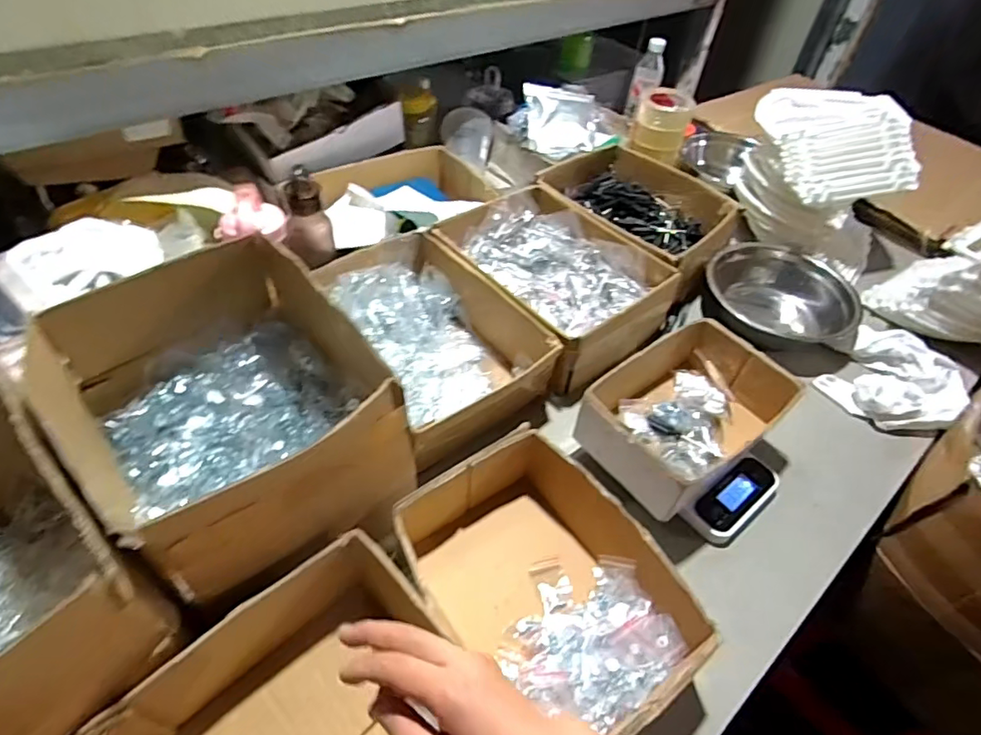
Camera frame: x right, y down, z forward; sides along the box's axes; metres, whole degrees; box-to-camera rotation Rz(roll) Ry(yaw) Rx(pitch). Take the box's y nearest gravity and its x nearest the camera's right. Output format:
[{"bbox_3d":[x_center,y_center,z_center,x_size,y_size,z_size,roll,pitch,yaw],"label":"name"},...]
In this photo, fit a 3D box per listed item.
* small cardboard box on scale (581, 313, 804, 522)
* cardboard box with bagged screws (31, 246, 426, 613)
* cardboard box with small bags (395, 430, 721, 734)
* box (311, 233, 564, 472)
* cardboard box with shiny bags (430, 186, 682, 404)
[{"bbox_3d":[0.251,0.063,0.722,0.257,0.109,0.166,-29,57,-27],"label":"small cardboard box on scale"},{"bbox_3d":[-0.268,0.045,0.574,0.246,0.182,0.313,-32,58,-29],"label":"cardboard box with bagged screws"},{"bbox_3d":[0.061,0.223,0.578,0.188,0.105,0.291,-32,58,-29],"label":"cardboard box with small bags"},{"bbox_3d":[-0.094,-0.036,0.781,0.237,0.110,0.319,-29,57,-27],"label":"box"},{"bbox_3d":[0.096,-0.145,0.890,0.329,0.102,0.272,38,56,25],"label":"cardboard box with shiny bags"}]

